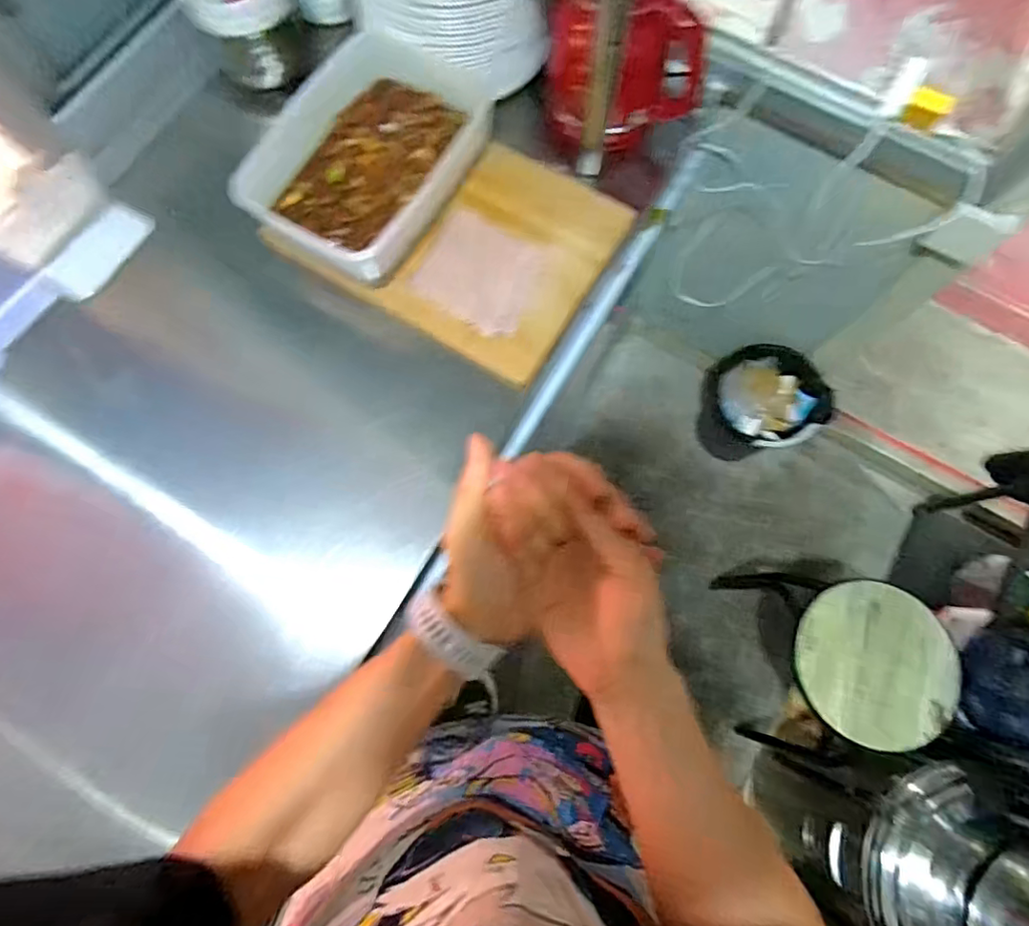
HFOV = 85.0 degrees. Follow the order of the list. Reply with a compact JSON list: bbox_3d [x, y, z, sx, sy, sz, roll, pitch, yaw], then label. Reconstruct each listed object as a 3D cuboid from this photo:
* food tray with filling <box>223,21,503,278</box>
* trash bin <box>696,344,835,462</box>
[{"bbox_3d":[-0.178,-0.398,0.725,0.221,0.068,0.330,29,77,8],"label":"food tray with filling"},{"bbox_3d":[0.580,-0.137,1.376,0.261,0.201,0.249,0,75,0],"label":"trash bin"}]

